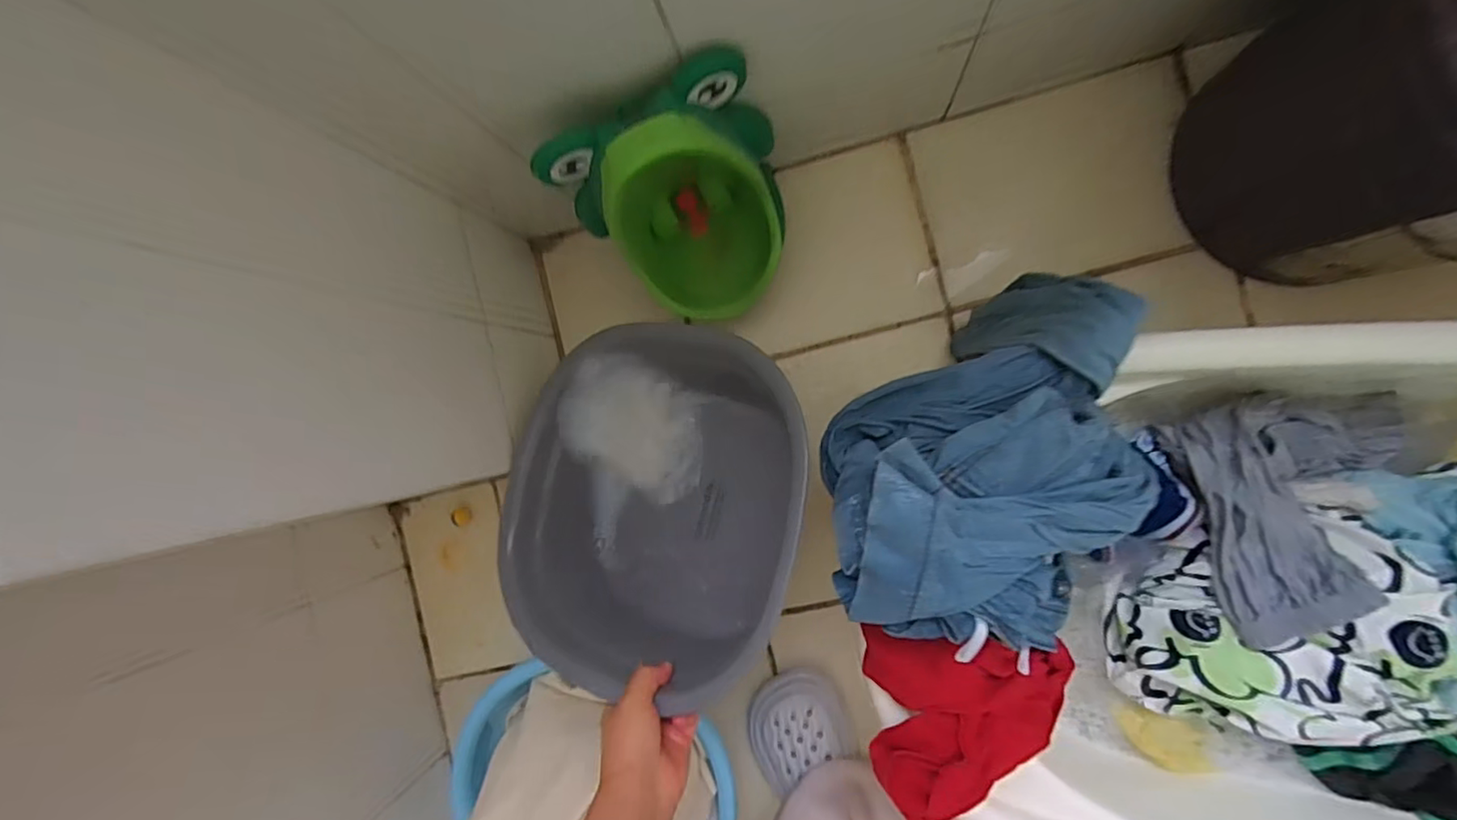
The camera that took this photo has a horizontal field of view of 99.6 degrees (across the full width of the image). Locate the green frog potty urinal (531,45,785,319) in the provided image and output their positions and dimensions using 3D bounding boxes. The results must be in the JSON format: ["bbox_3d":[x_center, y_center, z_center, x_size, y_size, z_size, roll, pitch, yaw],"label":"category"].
[{"bbox_3d":[-0.030,-0.185,0.622,0.198,0.286,0.148,-21,88,9],"label":"green frog potty urinal"}]

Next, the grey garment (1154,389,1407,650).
[{"bbox_3d":[0.516,0.080,0.537,0.200,0.099,0.187,-12,89,10],"label":"grey garment"}]

